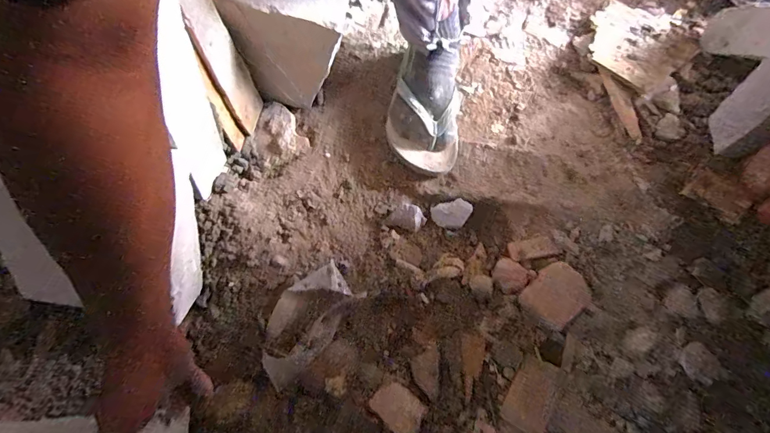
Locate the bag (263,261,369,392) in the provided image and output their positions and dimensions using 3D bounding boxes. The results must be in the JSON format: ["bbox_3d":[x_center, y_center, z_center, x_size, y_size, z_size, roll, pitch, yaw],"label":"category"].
[{"bbox_3d":[-0.113,0.143,0.558,0.089,0.021,0.165,37,72,13],"label":"bag"}]

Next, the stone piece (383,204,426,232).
[{"bbox_3d":[0.032,-0.001,0.608,0.058,0.015,0.037,16,68,6],"label":"stone piece"}]

